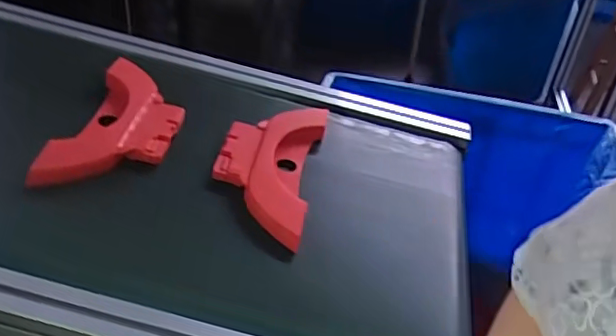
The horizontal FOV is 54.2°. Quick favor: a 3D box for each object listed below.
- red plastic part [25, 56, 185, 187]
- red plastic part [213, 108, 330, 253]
[{"bbox_3d":[-0.215,-0.050,0.709,0.119,0.033,0.243,6,38,2],"label":"red plastic part"},{"bbox_3d":[-0.046,-0.014,0.712,0.111,0.026,0.251,8,38,4],"label":"red plastic part"}]

